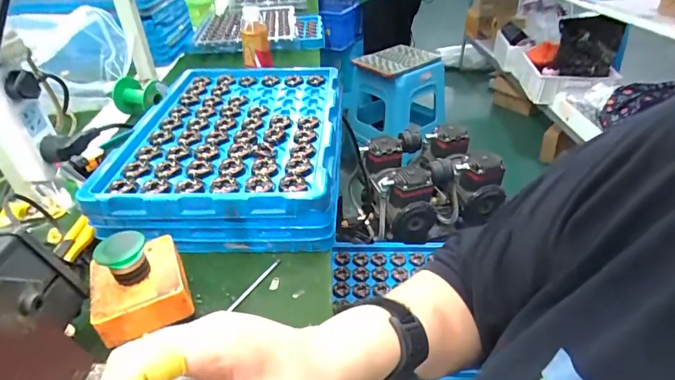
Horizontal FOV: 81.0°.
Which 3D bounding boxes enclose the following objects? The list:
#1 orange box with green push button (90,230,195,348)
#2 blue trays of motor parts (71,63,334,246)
[{"bbox_3d":[-0.174,0.072,0.339,0.075,0.062,0.081,-20,40,-23],"label":"orange box with green push button"},{"bbox_3d":[-0.135,-0.074,0.585,0.280,0.076,0.385,0,37,3],"label":"blue trays of motor parts"}]

